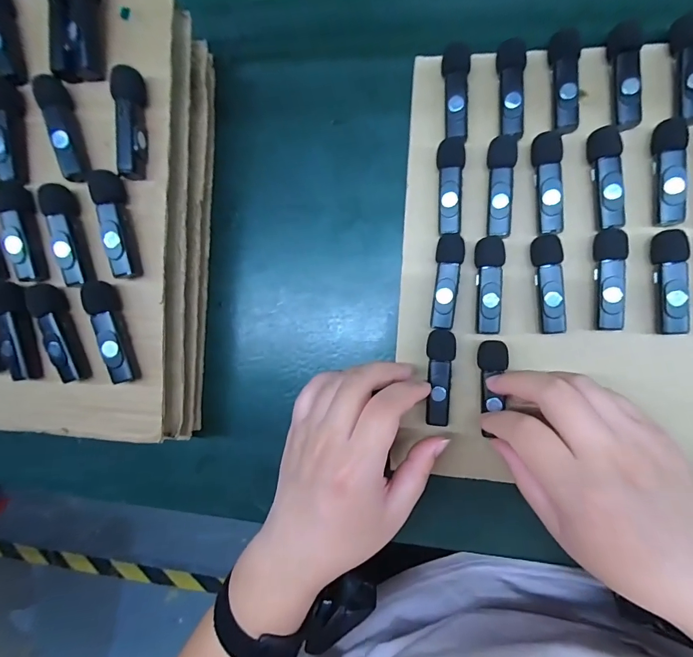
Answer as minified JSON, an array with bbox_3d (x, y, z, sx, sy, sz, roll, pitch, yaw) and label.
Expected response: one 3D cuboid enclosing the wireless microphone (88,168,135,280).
[{"bbox_3d":[-0.144,-0.067,0.243,0.014,0.017,0.069,-17,83,7],"label":"wireless microphone"}]

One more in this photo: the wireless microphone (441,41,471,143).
[{"bbox_3d":[0.075,-0.163,0.268,0.018,0.011,0.064,1,89,9],"label":"wireless microphone"}]

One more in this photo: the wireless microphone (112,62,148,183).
[{"bbox_3d":[-0.132,-0.126,0.240,0.012,0.016,0.064,0,85,9],"label":"wireless microphone"}]

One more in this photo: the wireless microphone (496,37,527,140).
[{"bbox_3d":[0.111,-0.161,0.266,0.017,0.016,0.063,1,89,9],"label":"wireless microphone"}]

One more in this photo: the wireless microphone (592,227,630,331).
[{"bbox_3d":[0.172,-0.032,0.255,0.017,0.013,0.065,-1,88,9],"label":"wireless microphone"}]

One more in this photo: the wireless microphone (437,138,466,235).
[{"bbox_3d":[0.071,-0.098,0.269,0.018,0.012,0.064,1,89,9],"label":"wireless microphone"}]

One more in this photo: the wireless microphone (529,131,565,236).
[{"bbox_3d":[0.134,-0.096,0.262,0.018,0.017,0.065,-4,88,9],"label":"wireless microphone"}]

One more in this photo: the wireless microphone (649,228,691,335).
[{"bbox_3d":[0.206,-0.029,0.248,0.016,0.014,0.065,-4,88,9],"label":"wireless microphone"}]

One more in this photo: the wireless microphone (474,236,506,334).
[{"bbox_3d":[0.097,-0.029,0.267,0.018,0.017,0.064,0,89,9],"label":"wireless microphone"}]

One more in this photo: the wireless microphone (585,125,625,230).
[{"bbox_3d":[0.169,-0.097,0.256,0.016,0.015,0.063,-7,88,9],"label":"wireless microphone"}]

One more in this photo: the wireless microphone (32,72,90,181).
[{"bbox_3d":[-0.178,-0.124,0.245,0.014,0.013,0.064,-15,83,7],"label":"wireless microphone"}]

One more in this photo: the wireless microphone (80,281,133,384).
[{"bbox_3d":[-0.149,0.001,0.247,0.014,0.017,0.066,-15,83,7],"label":"wireless microphone"}]

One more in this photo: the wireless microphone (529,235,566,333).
[{"bbox_3d":[0.135,-0.029,0.261,0.017,0.016,0.064,-5,88,9],"label":"wireless microphone"}]

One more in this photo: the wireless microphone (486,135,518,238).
[{"bbox_3d":[0.105,-0.096,0.267,0.018,0.017,0.067,1,89,9],"label":"wireless microphone"}]

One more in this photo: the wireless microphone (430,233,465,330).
[{"bbox_3d":[0.069,-0.032,0.269,0.018,0.012,0.064,6,90,10],"label":"wireless microphone"}]

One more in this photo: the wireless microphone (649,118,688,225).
[{"bbox_3d":[0.205,-0.099,0.249,0.015,0.014,0.064,-1,89,9],"label":"wireless microphone"}]

